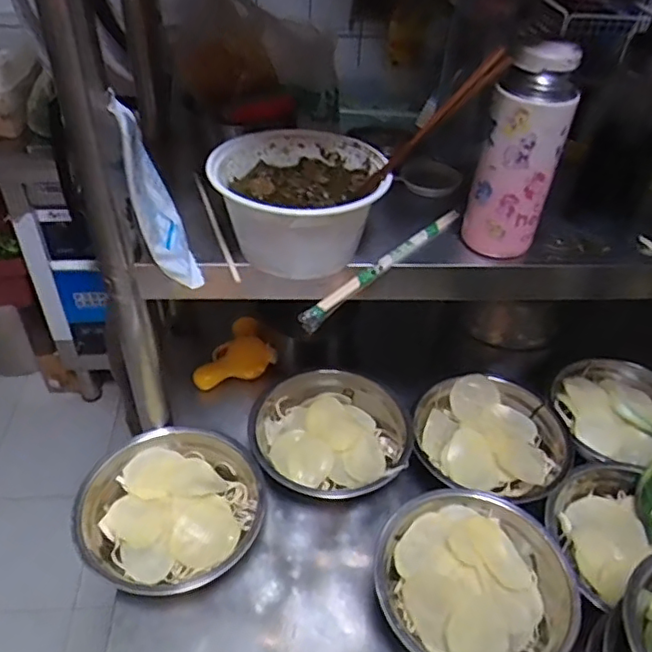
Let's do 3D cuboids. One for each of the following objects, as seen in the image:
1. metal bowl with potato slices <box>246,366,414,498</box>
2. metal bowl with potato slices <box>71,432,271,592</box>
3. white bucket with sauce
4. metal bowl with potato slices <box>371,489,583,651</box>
[{"bbox_3d":[0.004,0.133,0.743,0.193,0.057,0.184,2,42,-2],"label":"metal bowl with potato slices"},{"bbox_3d":[-0.167,0.202,0.655,0.194,0.074,0.177,-20,47,-24],"label":"metal bowl with potato slices"},{"bbox_3d":[-0.026,-0.113,0.559,0.150,0.083,0.158,2,42,-2],"label":"white bucket with sauce"},{"bbox_3d":[0.147,0.264,0.605,0.193,0.048,0.187,2,42,-2],"label":"metal bowl with potato slices"}]

